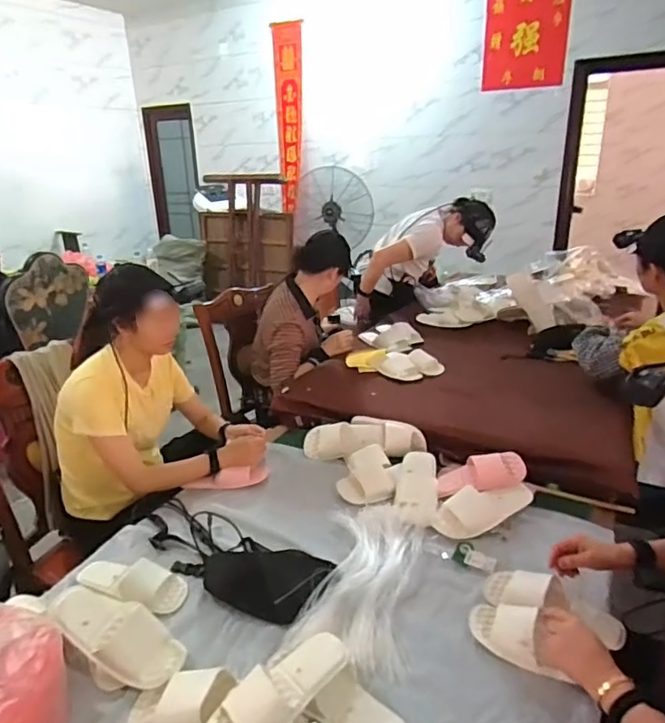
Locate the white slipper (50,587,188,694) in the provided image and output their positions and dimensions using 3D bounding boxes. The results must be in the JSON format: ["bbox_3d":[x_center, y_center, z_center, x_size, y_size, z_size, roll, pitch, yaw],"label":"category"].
[{"bbox_3d":[-0.360,0.448,0.908,0.244,0.058,0.104,27,28,12],"label":"white slipper"}]

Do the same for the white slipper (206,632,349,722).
[{"bbox_3d":[-0.070,0.490,0.796,0.226,0.064,0.097,-19,27,-38],"label":"white slipper"}]

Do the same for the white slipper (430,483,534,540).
[{"bbox_3d":[0.340,0.315,1.211,0.237,0.064,0.088,-14,24,-29],"label":"white slipper"}]

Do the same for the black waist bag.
[{"bbox_3d":[-0.229,0.391,1.122,0.467,0.084,0.154,13,25,33],"label":"black waist bag"}]

